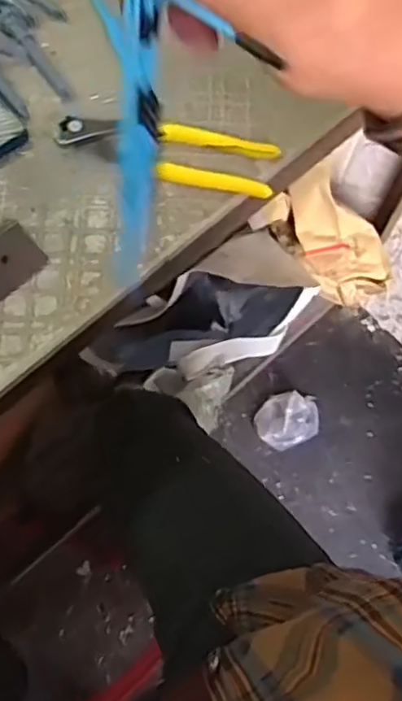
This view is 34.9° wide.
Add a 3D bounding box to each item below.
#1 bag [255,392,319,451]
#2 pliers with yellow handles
[{"bbox_3d":[0.161,0.128,1.188,0.117,0.044,0.101,-16,71,-9],"label":"bag"},{"bbox_3d":[-0.028,-0.150,0.484,0.168,0.014,0.045,11,70,1],"label":"pliers with yellow handles"}]

